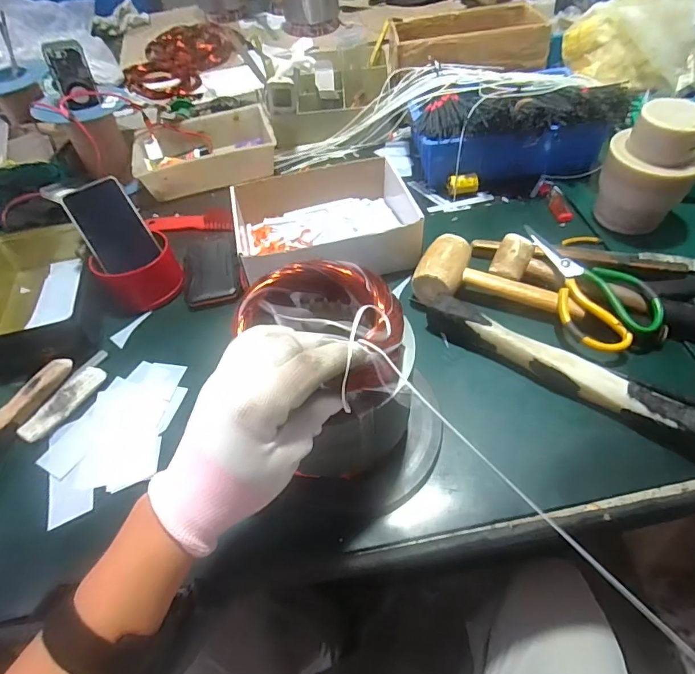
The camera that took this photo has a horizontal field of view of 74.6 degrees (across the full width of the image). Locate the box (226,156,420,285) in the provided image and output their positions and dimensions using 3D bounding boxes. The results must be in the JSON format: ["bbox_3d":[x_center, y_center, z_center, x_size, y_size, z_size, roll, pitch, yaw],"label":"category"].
[{"bbox_3d":[-0.036,-0.158,0.653,0.230,0.074,0.193,-14,50,-3],"label":"box"}]

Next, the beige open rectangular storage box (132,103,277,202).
[{"bbox_3d":[-0.261,-0.344,0.839,0.248,0.049,0.175,-15,50,-4],"label":"beige open rectangular storage box"}]

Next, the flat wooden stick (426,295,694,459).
[{"bbox_3d":[0.236,0.029,0.490,0.319,0.028,0.053,29,59,25],"label":"flat wooden stick"}]

